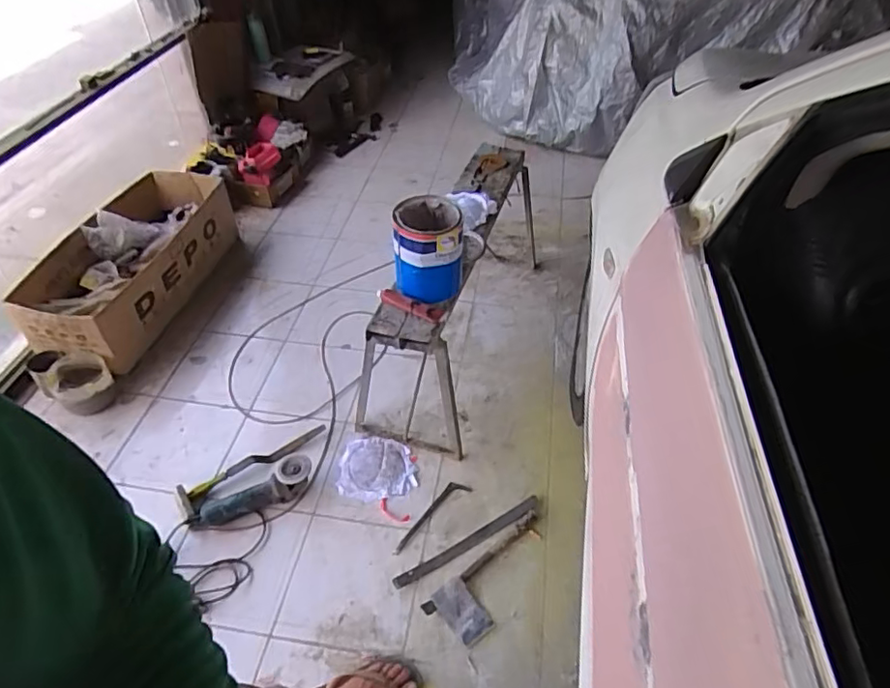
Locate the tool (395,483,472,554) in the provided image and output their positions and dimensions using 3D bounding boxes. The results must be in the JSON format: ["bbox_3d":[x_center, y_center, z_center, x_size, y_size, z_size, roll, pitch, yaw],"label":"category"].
[{"bbox_3d":[-0.035,0.447,1.502,0.052,0.008,0.256,30,52,30],"label":"tool"}]

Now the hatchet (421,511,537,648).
[{"bbox_3d":[0.128,0.558,1.377,0.361,0.019,0.143,-30,50,-27],"label":"hatchet"}]

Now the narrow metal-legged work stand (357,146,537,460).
[{"bbox_3d":[0.070,-0.247,1.875,0.291,0.478,1.113,12,45,15],"label":"narrow metal-legged work stand"}]

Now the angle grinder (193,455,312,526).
[{"bbox_3d":[-0.496,0.380,1.505,0.304,0.105,0.090,-15,45,-13],"label":"angle grinder"}]

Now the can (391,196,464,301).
[{"bbox_3d":[-0.041,-0.225,1.413,0.165,0.214,0.174,0,45,0],"label":"can"}]

